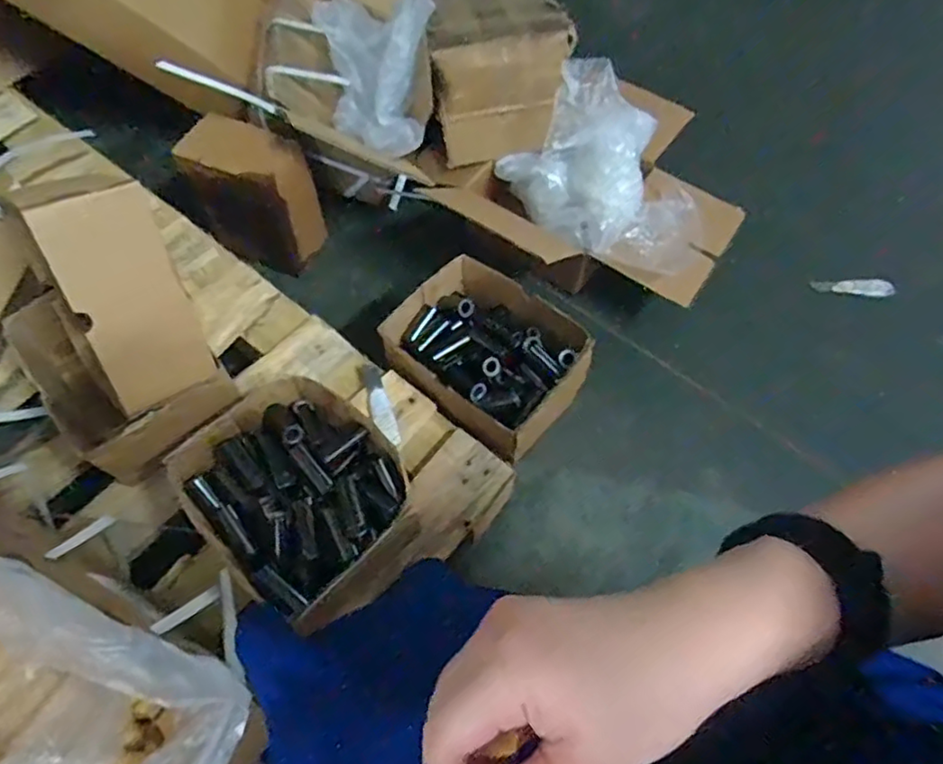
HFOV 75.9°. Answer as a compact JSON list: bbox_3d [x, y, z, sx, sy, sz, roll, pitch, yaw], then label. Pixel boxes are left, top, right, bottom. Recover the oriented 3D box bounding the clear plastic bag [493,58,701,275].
[{"bbox_3d":[0.191,-0.289,0.836,0.193,0.120,0.298,-36,68,-17],"label":"clear plastic bag"}]

